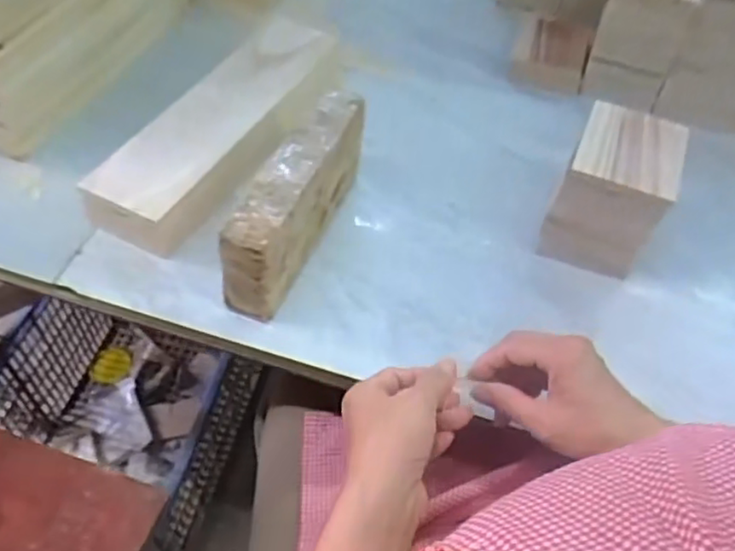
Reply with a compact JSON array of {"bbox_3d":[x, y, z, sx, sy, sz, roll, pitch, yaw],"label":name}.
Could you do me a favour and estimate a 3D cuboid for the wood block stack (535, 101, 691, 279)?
[{"bbox_3d":[0.228,-0.079,0.610,0.088,0.106,0.120,23,52,13],"label":"wood block stack"}]

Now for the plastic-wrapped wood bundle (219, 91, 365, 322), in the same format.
[{"bbox_3d":[-0.060,-0.067,0.579,0.048,0.099,0.204,20,52,10],"label":"plastic-wrapped wood bundle"}]

